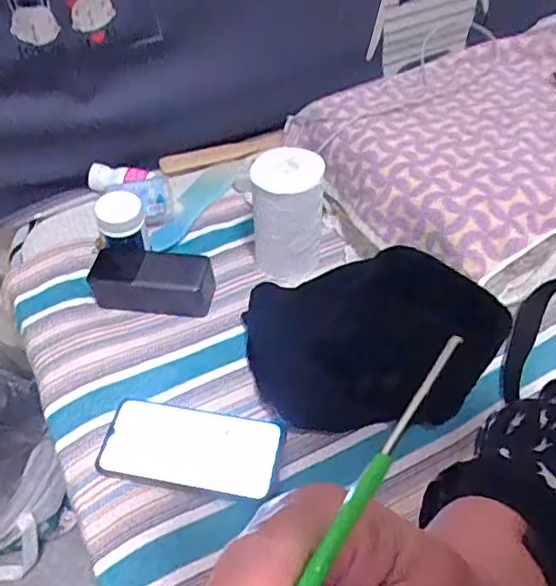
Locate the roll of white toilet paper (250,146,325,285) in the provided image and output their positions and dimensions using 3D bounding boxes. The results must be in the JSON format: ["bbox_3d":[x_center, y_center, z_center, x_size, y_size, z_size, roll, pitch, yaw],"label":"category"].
[{"bbox_3d":[0.012,-0.087,0.683,0.075,0.130,0.088,3,48,5],"label":"roll of white toilet paper"}]

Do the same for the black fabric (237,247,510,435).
[{"bbox_3d":[0.092,0.026,0.594,0.244,0.107,0.177,-3,47,-1],"label":"black fabric"}]

